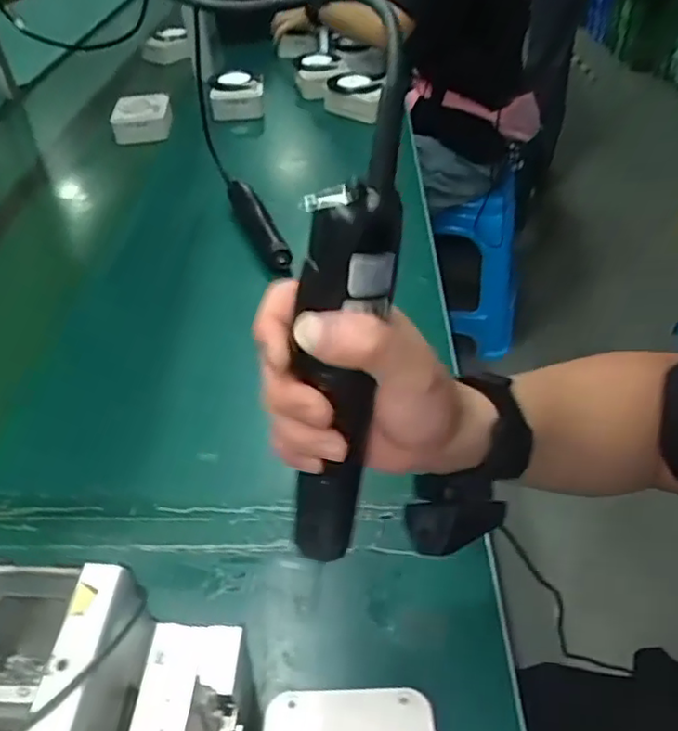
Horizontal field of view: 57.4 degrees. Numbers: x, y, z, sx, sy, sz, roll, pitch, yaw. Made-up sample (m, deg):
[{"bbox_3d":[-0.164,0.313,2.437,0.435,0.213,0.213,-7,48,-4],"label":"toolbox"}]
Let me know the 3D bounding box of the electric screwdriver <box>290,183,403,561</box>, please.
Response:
[{"bbox_3d":[0.000,0.011,0.298,0.038,0.193,0.033,30,39,32],"label":"electric screwdriver"}]

